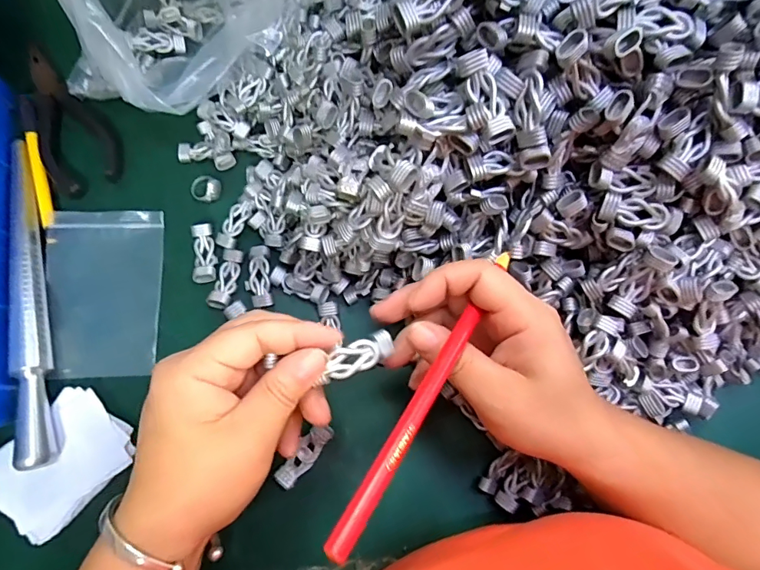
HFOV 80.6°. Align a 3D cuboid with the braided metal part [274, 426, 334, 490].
[{"bbox_3d":[-0.050,0.114,0.300,0.015,0.008,0.046,38,78,7],"label":"braided metal part"}]

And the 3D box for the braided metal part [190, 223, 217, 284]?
[{"bbox_3d":[-0.130,-0.024,0.330,0.016,0.009,0.044,-9,77,-4],"label":"braided metal part"}]

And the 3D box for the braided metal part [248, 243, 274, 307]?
[{"bbox_3d":[-0.088,-0.006,0.327,0.015,0.006,0.046,-7,77,-3],"label":"braided metal part"}]

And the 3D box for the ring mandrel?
[{"bbox_3d":[-0.240,0.003,0.306,0.019,0.018,0.230,-13,77,-5],"label":"ring mandrel"}]

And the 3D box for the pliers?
[{"bbox_3d":[-0.239,-0.133,0.349,0.051,0.014,0.131,-18,77,-6],"label":"pliers"}]

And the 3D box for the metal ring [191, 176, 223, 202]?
[{"bbox_3d":[-0.135,-0.075,0.343,0.023,0.011,0.020,18,77,3],"label":"metal ring"}]

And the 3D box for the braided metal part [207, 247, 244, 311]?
[{"bbox_3d":[-0.112,-0.005,0.327,0.016,0.009,0.045,13,76,2],"label":"braided metal part"}]

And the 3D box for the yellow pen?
[{"bbox_3d":[-0.259,-0.089,0.341,0.011,0.010,0.123,-16,77,-5],"label":"yellow pen"}]

